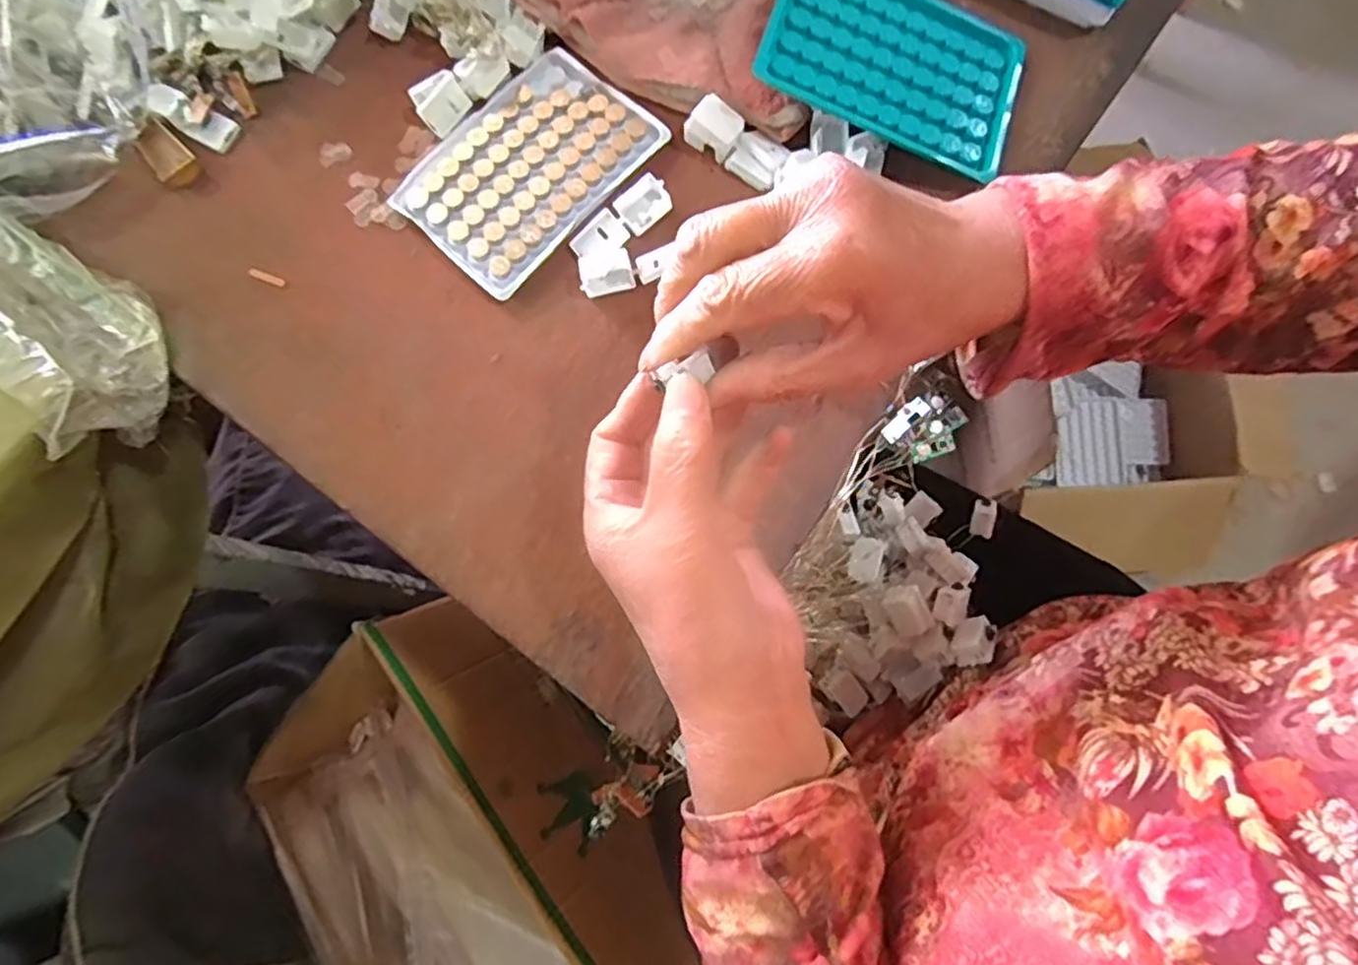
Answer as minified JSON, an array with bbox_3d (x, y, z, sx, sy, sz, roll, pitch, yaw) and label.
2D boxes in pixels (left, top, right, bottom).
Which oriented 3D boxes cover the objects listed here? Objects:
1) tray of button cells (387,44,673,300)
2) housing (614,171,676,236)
[{"bbox_3d":[-0.081,-0.170,0.375,0.092,0.007,0.128,43,83,11],"label":"tray of button cells"},{"bbox_3d":[-0.019,-0.145,0.363,0.027,0.006,0.021,-38,78,-5],"label":"housing"}]

